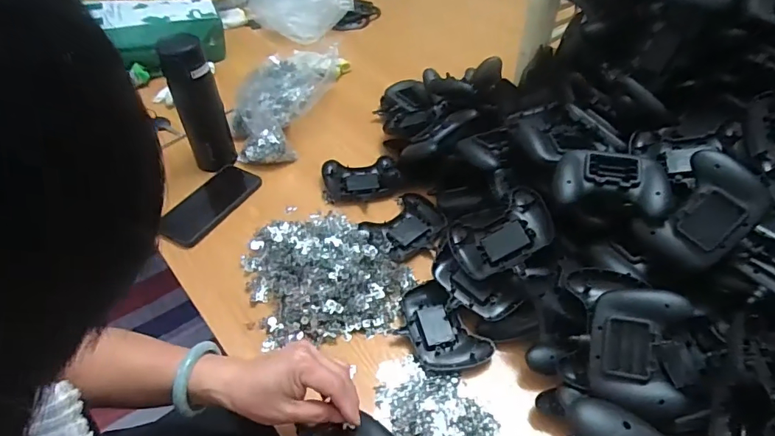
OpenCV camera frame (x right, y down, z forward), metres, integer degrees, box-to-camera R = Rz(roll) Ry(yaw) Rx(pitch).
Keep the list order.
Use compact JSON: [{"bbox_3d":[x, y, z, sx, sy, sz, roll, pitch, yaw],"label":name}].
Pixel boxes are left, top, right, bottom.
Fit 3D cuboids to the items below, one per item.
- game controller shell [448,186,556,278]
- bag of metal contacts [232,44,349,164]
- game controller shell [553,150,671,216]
[{"bbox_3d":[0.148,0.026,0.607,0.123,0.036,0.092,-33,53,12],"label":"game controller shell"},{"bbox_3d":[-0.186,-0.247,0.924,0.152,0.083,0.358,12,49,12],"label":"bag of metal contacts"},{"bbox_3d":[0.262,-0.047,0.558,0.120,0.031,0.078,12,49,12],"label":"game controller shell"}]

